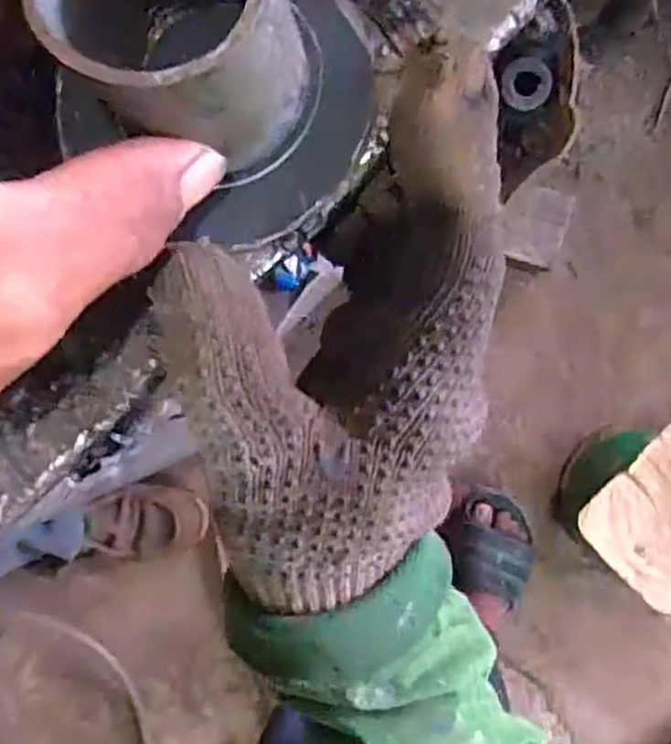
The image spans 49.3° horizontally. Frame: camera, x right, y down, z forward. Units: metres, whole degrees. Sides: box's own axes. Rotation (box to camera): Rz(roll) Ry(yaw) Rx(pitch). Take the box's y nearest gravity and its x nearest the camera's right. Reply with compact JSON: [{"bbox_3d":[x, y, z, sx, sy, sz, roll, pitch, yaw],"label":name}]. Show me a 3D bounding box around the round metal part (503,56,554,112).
[{"bbox_3d":[0.227,-0.342,0.870,0.057,0.006,0.060,3,123,5],"label":"round metal part"}]

